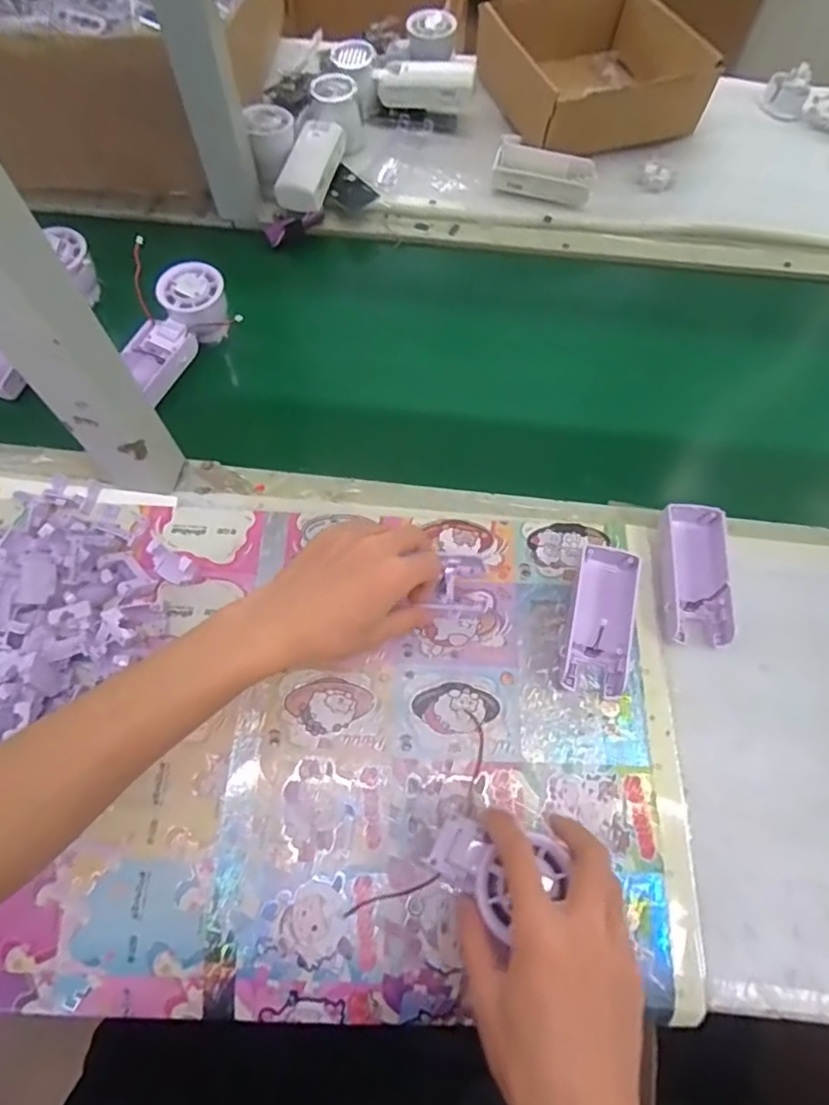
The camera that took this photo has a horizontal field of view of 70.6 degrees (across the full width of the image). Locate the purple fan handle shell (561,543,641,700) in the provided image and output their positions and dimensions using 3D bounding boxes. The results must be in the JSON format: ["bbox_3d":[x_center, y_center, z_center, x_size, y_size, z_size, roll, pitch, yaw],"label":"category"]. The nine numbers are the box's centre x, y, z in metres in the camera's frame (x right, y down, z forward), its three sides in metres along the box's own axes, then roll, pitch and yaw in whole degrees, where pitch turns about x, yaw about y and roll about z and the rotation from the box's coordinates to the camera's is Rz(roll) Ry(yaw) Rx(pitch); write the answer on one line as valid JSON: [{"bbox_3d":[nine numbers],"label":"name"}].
[{"bbox_3d":[0.142,0.051,0.440,0.044,0.024,0.109,14,67,3],"label":"purple fan handle shell"}]

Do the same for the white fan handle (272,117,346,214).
[{"bbox_3d":[-0.107,-0.409,0.620,0.047,0.030,0.104,18,67,5],"label":"white fan handle"}]

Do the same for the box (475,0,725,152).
[{"bbox_3d":[0.213,-0.566,0.682,0.223,0.065,0.214,-19,68,-11],"label":"box"}]

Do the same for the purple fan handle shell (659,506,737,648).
[{"bbox_3d":[0.215,0.016,0.450,0.049,0.022,0.106,6,67,0],"label":"purple fan handle shell"}]

